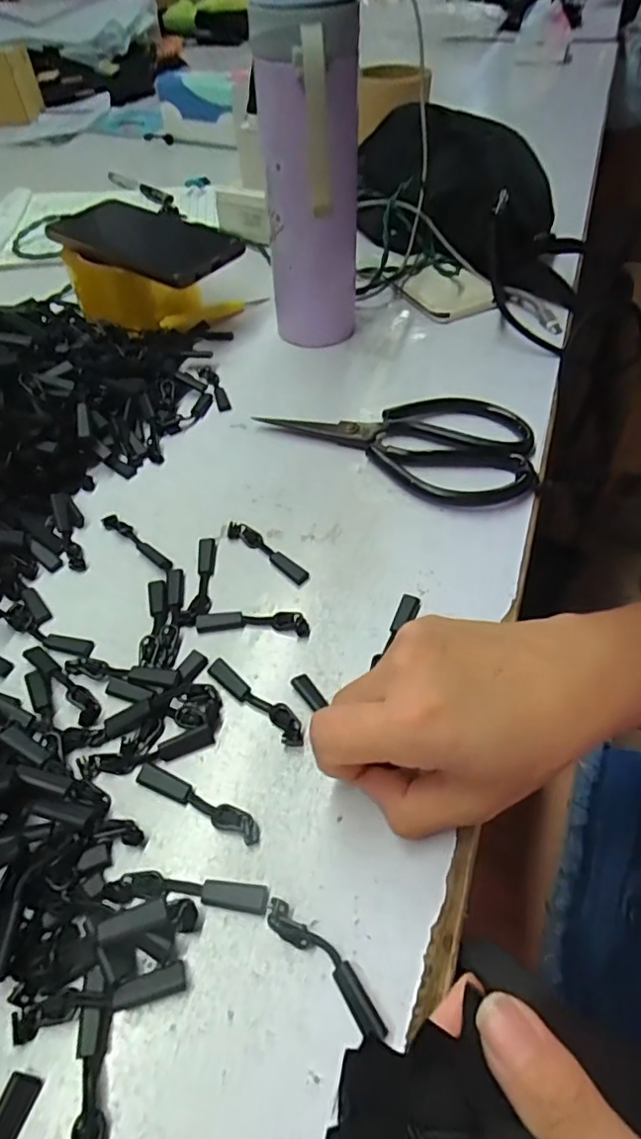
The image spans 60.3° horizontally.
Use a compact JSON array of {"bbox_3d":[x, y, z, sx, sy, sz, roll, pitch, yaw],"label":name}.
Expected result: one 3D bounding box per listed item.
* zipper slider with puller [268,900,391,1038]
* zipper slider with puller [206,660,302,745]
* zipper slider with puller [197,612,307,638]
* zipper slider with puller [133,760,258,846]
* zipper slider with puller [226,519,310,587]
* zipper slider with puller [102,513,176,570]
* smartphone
[{"bbox_3d":[0.002,0.138,0.194,0.053,0.007,0.010,36,60,26],"label":"zipper slider with puller"},{"bbox_3d":[-0.030,0.061,0.257,0.057,0.005,0.012,35,60,25],"label":"zipper slider with puller"},{"bbox_3d":[-0.035,0.027,0.284,0.057,0.005,0.012,2,52,3],"label":"zipper slider with puller"},{"bbox_3d":[-0.051,0.097,0.230,0.058,0.005,0.010,20,55,16],"label":"zipper slider with puller"},{"bbox_3d":[-0.030,-0.010,0.312,0.057,0.007,0.012,33,59,24],"label":"zipper slider with puller"},{"bbox_3d":[-0.106,-0.016,0.319,0.058,0.004,0.010,32,59,24],"label":"zipper slider with puller"},{"bbox_3d":[-0.140,-0.260,0.435,0.162,0.013,0.071,30,58,22],"label":"smartphone"}]

